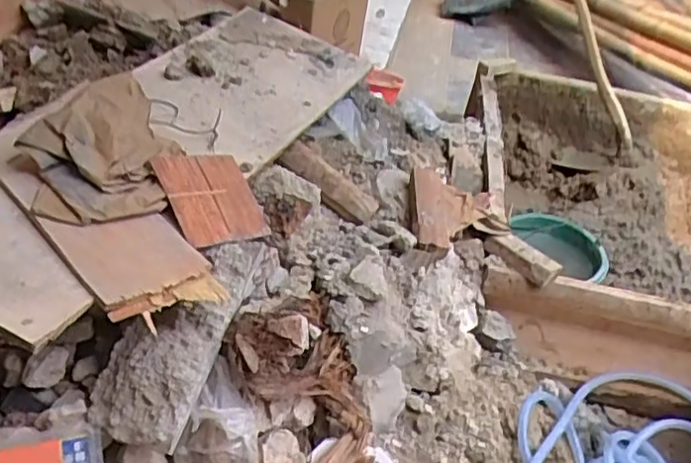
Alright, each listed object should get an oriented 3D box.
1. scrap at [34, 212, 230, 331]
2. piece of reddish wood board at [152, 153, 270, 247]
[{"bbox_3d":[-0.267,0.033,0.852,0.150,0.023,0.192,-21,57,-44],"label":"scrap"},{"bbox_3d":[-0.196,-0.053,0.996,0.157,0.013,0.149,-17,79,-55],"label":"piece of reddish wood board"}]

